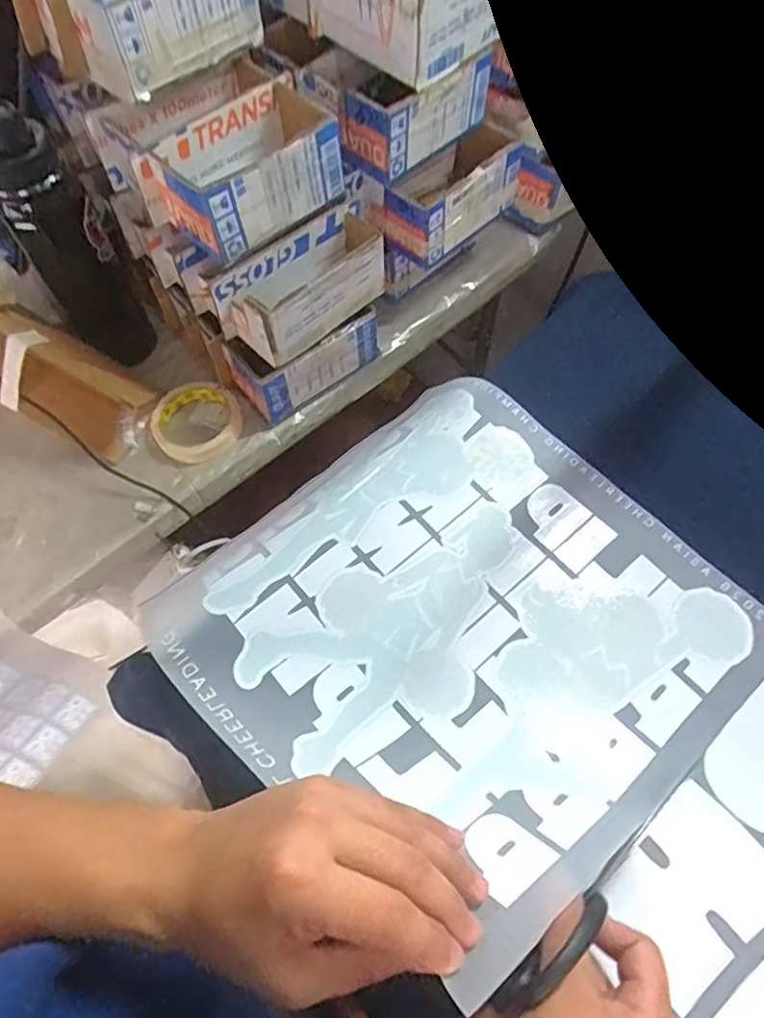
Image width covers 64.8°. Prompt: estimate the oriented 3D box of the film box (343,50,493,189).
[{"bbox_3d":[0.036,-0.402,0.603,0.155,0.085,0.063,-40,69,-18],"label":"film box"}]

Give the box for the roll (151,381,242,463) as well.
[{"bbox_3d":[-0.203,-0.094,0.666,0.095,0.022,0.095,0,63,1],"label":"roll"}]

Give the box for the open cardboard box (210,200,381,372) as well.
[{"bbox_3d":[-0.071,-0.222,0.599,0.176,0.078,0.065,-40,69,-18],"label":"open cardboard box"}]

